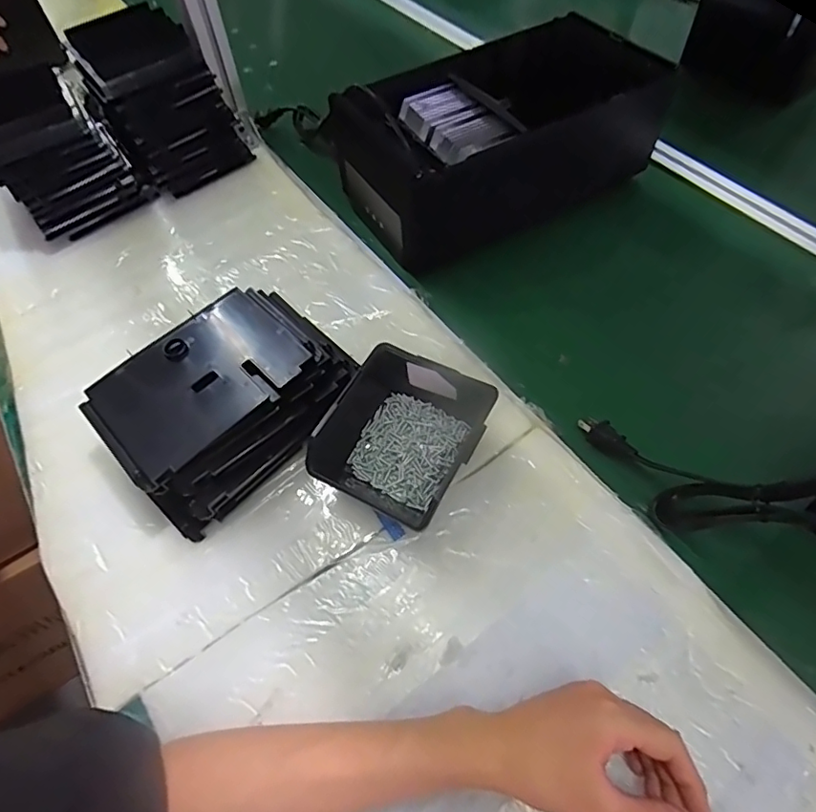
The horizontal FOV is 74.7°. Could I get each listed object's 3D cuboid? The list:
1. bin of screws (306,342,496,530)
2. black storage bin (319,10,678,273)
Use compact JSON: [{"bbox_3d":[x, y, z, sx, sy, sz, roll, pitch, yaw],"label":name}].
[{"bbox_3d":[-0.006,0.026,0.469,0.126,0.065,0.134,23,61,17],"label":"bin of screws"},{"bbox_3d":[0.101,-0.331,0.654,0.344,0.129,0.206,-27,60,-14],"label":"black storage bin"}]

